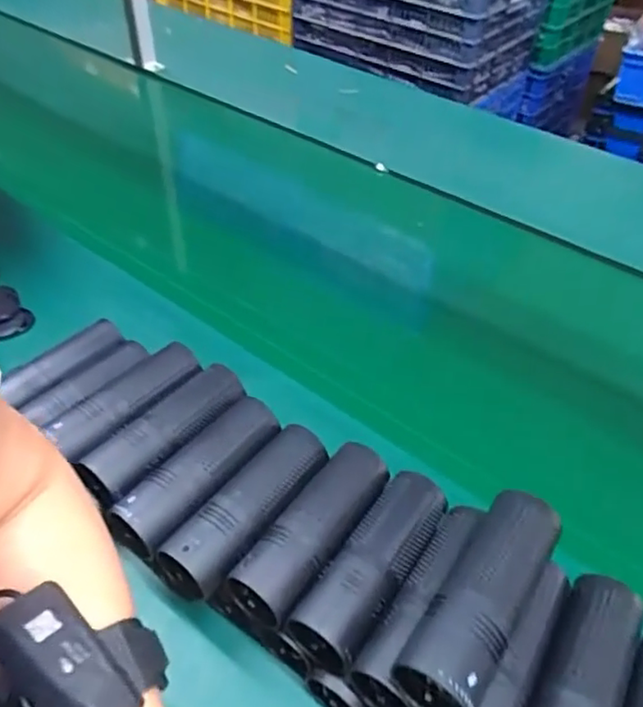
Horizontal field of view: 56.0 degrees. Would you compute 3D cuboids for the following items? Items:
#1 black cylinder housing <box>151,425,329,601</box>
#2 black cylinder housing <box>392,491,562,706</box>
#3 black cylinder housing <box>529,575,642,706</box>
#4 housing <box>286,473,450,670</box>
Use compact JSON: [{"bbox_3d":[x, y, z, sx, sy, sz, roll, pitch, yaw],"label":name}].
[{"bbox_3d":[-0.062,0.131,0.519,0.063,0.055,0.166,28,51,24],"label":"black cylinder housing"},{"bbox_3d":[0.112,0.169,0.418,0.051,0.061,0.159,28,51,24],"label":"black cylinder housing"},{"bbox_3d":[0.179,0.230,0.420,0.055,0.050,0.168,26,50,22],"label":"black cylinder housing"},{"bbox_3d":[0.044,0.166,0.486,0.054,0.048,0.164,28,51,24],"label":"housing"}]

